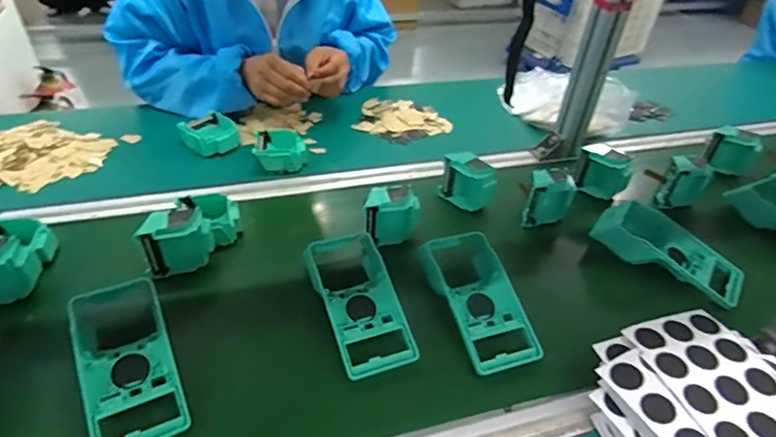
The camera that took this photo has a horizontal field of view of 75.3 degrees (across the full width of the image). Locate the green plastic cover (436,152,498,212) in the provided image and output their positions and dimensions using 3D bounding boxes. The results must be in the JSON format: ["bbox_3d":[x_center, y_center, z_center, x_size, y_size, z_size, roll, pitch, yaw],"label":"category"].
[{"bbox_3d":[0.122,-0.050,0.764,0.082,0.085,0.040,34,48,31],"label":"green plastic cover"}]

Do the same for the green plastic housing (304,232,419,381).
[{"bbox_3d":[-0.033,0.100,0.590,0.097,0.055,0.181,-13,43,-20],"label":"green plastic housing"}]

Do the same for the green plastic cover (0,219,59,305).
[{"bbox_3d":[-0.458,0.035,0.598,0.084,0.081,0.126,-6,41,-12],"label":"green plastic cover"}]

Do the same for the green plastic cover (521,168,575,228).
[{"bbox_3d":[0.233,-0.030,0.742,0.073,0.080,0.038,-15,43,-22],"label":"green plastic cover"}]

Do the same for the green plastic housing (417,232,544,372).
[{"bbox_3d":[0.105,0.094,0.597,0.093,0.047,0.175,-8,41,-15],"label":"green plastic housing"}]

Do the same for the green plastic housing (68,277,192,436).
[{"bbox_3d":[-0.261,0.142,0.503,0.086,0.051,0.177,-16,44,-23],"label":"green plastic housing"}]

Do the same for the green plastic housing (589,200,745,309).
[{"bbox_3d":[0.385,0.044,0.692,0.190,0.062,0.088,28,45,26],"label":"green plastic housing"}]

